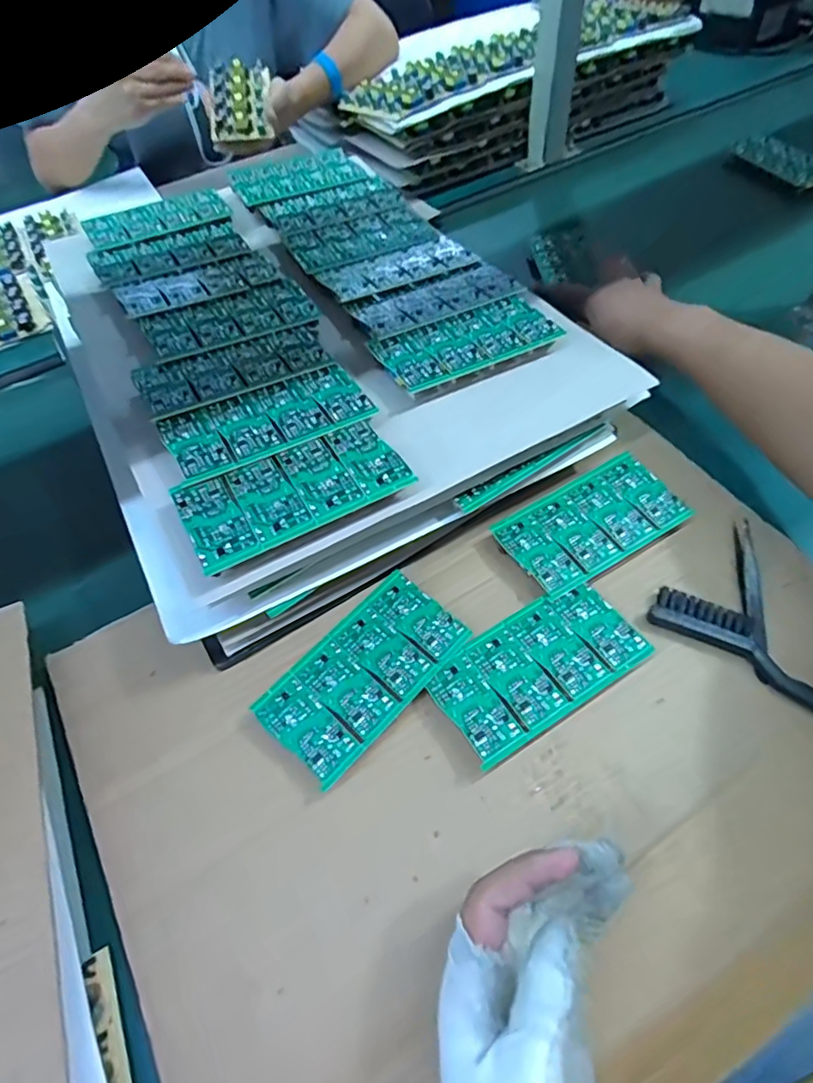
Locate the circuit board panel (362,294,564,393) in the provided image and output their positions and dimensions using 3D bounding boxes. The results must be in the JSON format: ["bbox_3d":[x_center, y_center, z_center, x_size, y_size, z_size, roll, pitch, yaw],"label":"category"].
[{"bbox_3d":[0.046,-0.153,0.424,0.135,0.016,0.063,-25,58,-11],"label":"circuit board panel"}]

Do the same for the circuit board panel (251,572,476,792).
[{"bbox_3d":[-0.029,0.084,0.367,0.072,0.004,0.133,38,68,23],"label":"circuit board panel"}]

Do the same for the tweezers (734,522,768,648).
[{"bbox_3d":[0.244,0.026,0.391,0.010,0.006,0.102,9,62,8],"label":"tweezers"}]

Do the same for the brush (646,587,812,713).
[{"bbox_3d":[0.243,0.081,0.361,0.167,0.015,0.033,33,68,20],"label":"brush"}]

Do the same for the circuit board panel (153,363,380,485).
[{"bbox_3d":[-0.094,-0.087,0.374,0.132,0.011,0.064,-27,59,-12],"label":"circuit board panel"}]

